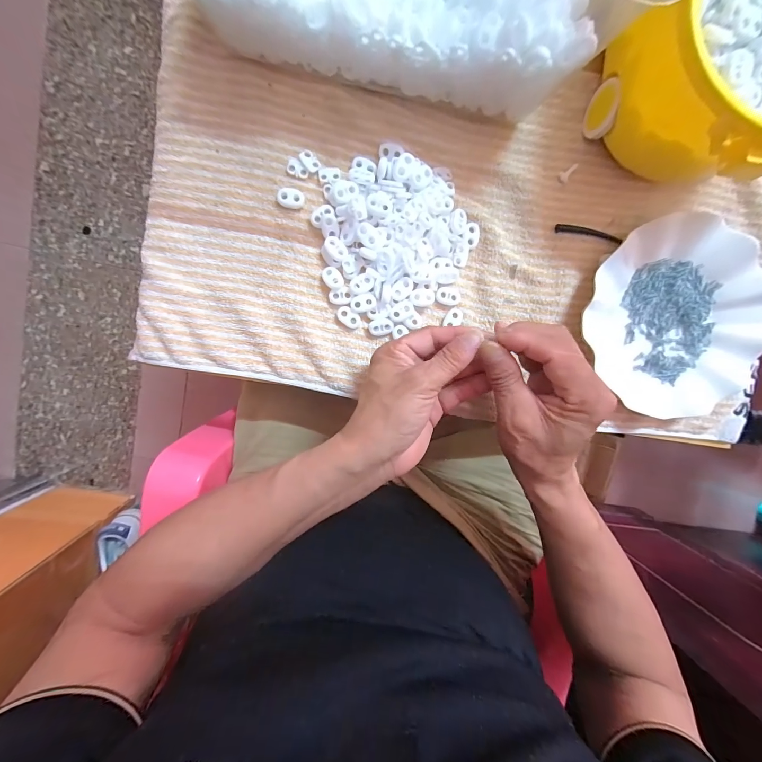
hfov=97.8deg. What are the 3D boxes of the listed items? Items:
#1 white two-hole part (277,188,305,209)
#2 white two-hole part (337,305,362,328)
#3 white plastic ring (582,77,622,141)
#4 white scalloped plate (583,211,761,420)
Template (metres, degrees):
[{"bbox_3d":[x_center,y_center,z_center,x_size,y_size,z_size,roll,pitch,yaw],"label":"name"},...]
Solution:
[{"bbox_3d":[-0.077,-0.156,0.285,0.022,0.007,0.015,8,95,-7],"label":"white two-hole part"},{"bbox_3d":[-0.029,-0.057,0.299,0.023,0.005,0.013,36,91,-9],"label":"white two-hole part"},{"bbox_3d":[0.188,-0.230,0.282,0.005,0.039,0.039,-7,97,-6],"label":"white plastic ring"},{"bbox_3d":[0.286,-0.060,0.318,0.160,0.025,0.181,-27,99,-3],"label":"white scalloped plate"}]

